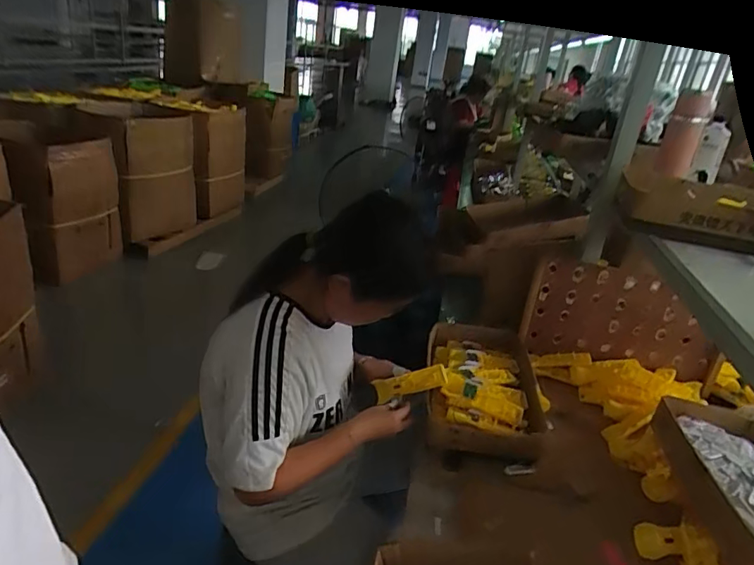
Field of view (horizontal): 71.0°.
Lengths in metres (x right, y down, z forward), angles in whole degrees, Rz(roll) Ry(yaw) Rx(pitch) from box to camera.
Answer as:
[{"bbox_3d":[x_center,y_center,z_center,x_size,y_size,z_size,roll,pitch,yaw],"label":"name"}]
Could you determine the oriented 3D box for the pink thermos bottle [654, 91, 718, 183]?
[{"bbox_3d":[0.697,-0.334,1.201,0.077,0.190,0.070,19,27,25],"label":"pink thermos bottle"}]

